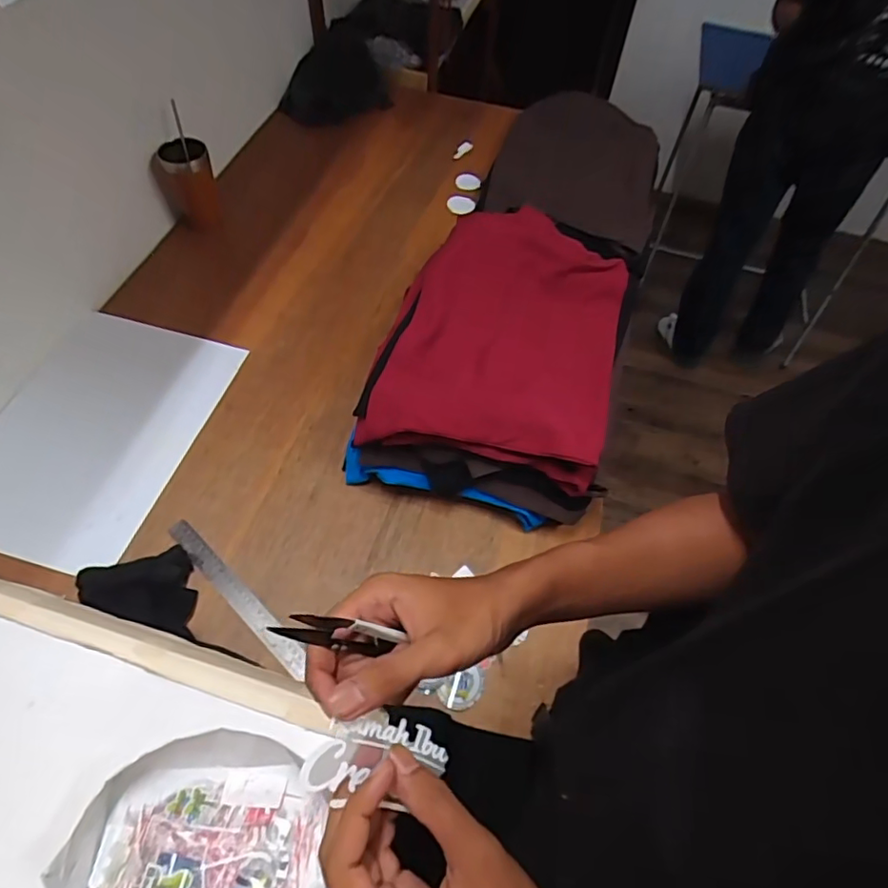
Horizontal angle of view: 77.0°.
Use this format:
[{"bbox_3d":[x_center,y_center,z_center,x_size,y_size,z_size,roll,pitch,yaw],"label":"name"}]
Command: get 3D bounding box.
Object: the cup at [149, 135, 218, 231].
[{"bbox_3d":[-0.478,-0.470,1.039,0.092,0.171,0.100,-35,66,-24],"label":"cup"}]

